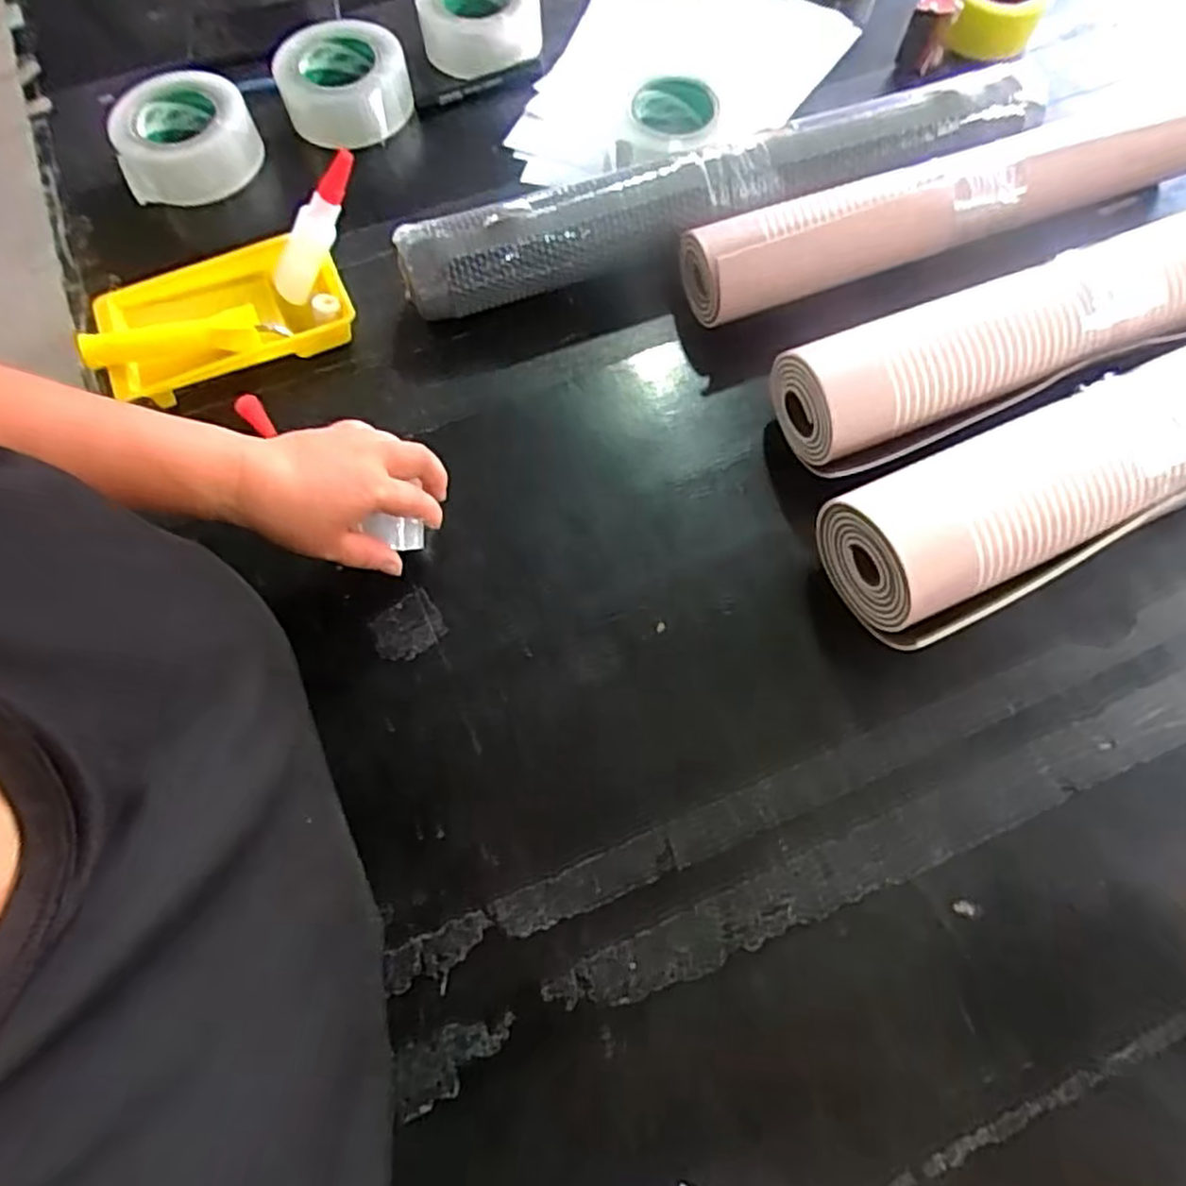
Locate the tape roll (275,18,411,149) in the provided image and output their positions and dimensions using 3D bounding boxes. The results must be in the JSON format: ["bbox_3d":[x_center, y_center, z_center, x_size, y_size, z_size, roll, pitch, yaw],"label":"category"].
[{"bbox_3d":[-0.255,-0.524,0.770,0.128,0.059,0.128,0,70,0],"label":"tape roll"}]

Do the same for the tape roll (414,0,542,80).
[{"bbox_3d":[-0.121,-0.618,0.808,0.130,0.048,0.133,0,70,0],"label":"tape roll"}]

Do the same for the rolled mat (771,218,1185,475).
[{"bbox_3d":[0.387,-0.218,0.607,0.504,0.089,0.106,-21,71,-7],"label":"rolled mat"}]

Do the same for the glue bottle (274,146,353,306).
[{"bbox_3d":[-0.240,-0.318,0.651,0.025,0.137,0.045,-11,62,-50],"label":"glue bottle"}]

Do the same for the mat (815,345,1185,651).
[{"bbox_3d":[0.407,-0.108,0.551,0.497,0.091,0.113,-24,71,-9],"label":"mat"}]

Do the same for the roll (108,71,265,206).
[{"bbox_3d":[-0.403,-0.458,0.749,0.125,0.057,0.125,0,70,0],"label":"roll"}]

